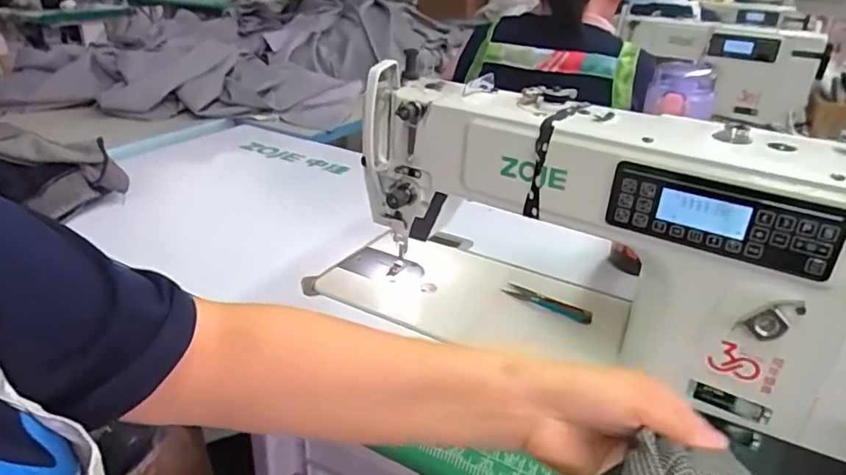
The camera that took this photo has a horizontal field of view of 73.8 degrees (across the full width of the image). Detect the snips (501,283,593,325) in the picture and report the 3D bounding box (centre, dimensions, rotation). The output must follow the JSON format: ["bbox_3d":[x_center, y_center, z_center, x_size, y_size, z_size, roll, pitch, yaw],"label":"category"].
[{"bbox_3d":[0.138,0.071,0.623,0.102,0.011,0.022,19,31,29],"label":"snips"}]

